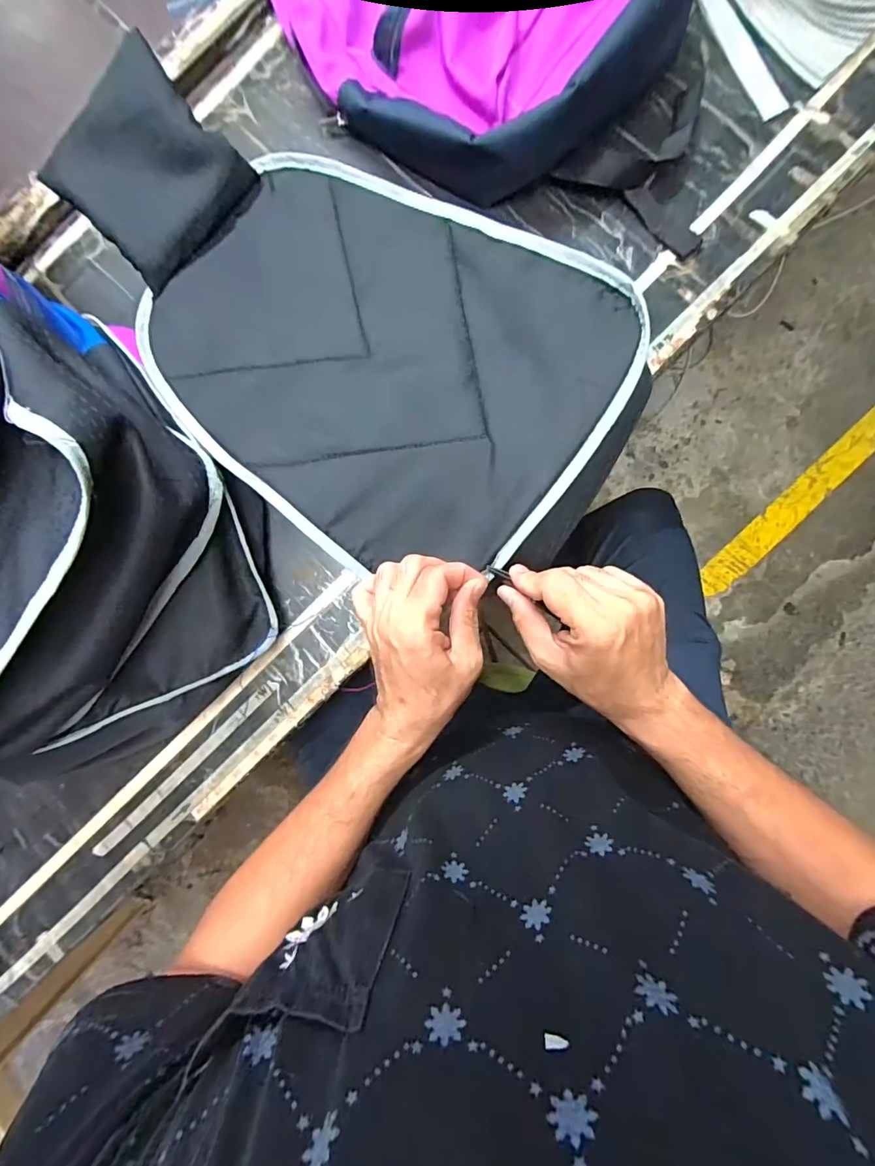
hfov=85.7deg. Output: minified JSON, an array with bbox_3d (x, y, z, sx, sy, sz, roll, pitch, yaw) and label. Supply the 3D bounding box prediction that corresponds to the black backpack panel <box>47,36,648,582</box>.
[{"bbox_3d":[-0.091,-0.221,0.411,0.520,0.080,0.300,36,87,8],"label":"black backpack panel"}]

